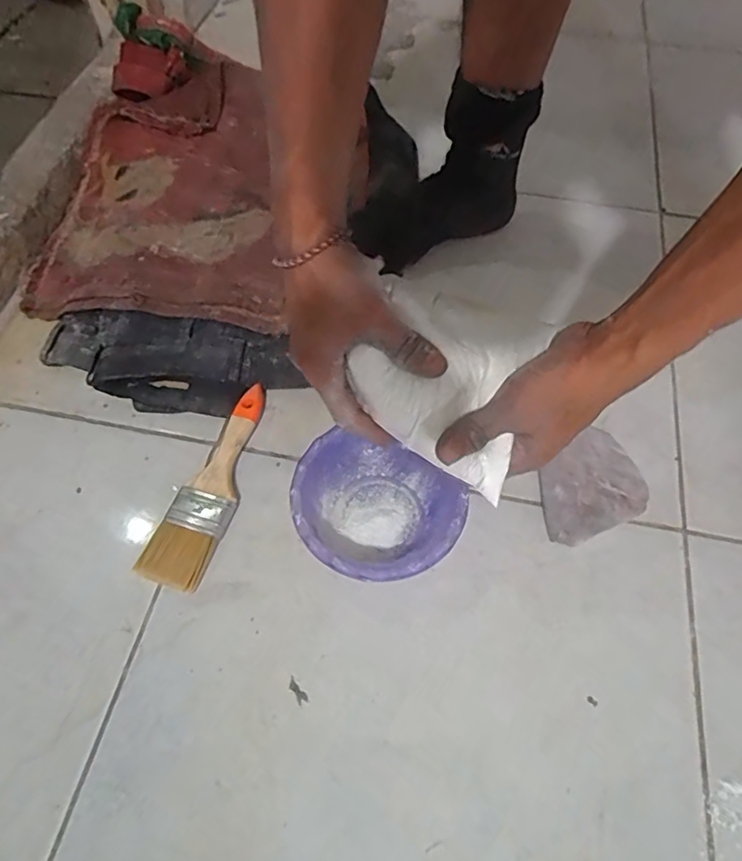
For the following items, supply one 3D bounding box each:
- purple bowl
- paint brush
[{"bbox_3d":[0.005,0.065,0.440,0.125,0.058,0.116,0,58,0],"label":"purple bowl"},{"bbox_3d":[-0.130,0.044,0.474,0.050,0.025,0.178,17,59,10],"label":"paint brush"}]

